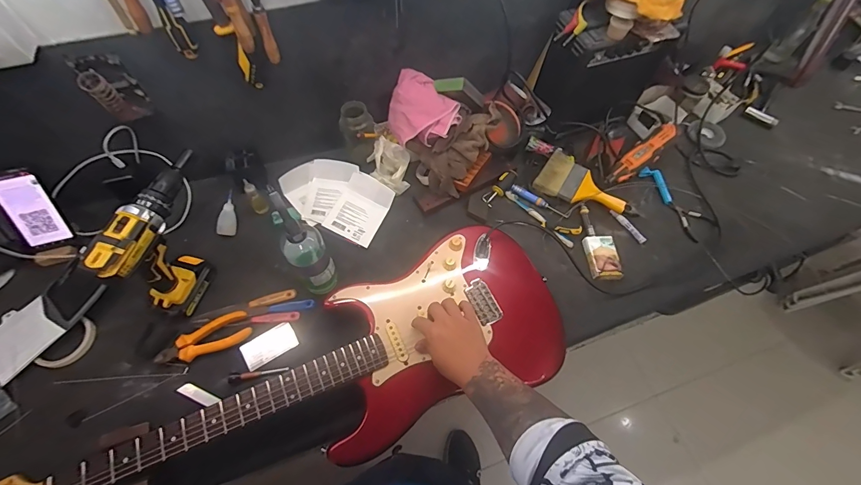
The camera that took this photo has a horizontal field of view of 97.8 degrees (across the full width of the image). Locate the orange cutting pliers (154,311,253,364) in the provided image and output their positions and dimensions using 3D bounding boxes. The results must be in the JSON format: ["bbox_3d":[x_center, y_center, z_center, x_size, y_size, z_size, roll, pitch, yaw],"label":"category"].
[{"bbox_3d":[-0.387,0.166,0.639,0.145,0.013,0.056,-27,65,-15],"label":"orange cutting pliers"}]

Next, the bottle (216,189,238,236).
[{"bbox_3d":[-0.402,-0.057,0.747,0.031,0.019,0.088,9,94,4],"label":"bottle"}]

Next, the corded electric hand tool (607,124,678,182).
[{"bbox_3d":[0.484,-0.197,0.862,0.219,0.038,0.055,-42,80,-6],"label":"corded electric hand tool"}]

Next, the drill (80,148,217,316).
[{"bbox_3d":[-0.430,-0.013,0.632,0.061,0.198,0.226,13,62,6],"label":"drill"}]

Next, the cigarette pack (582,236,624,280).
[{"bbox_3d":[0.347,0.033,0.762,0.062,0.026,0.090,-5,61,-3],"label":"cigarette pack"}]

